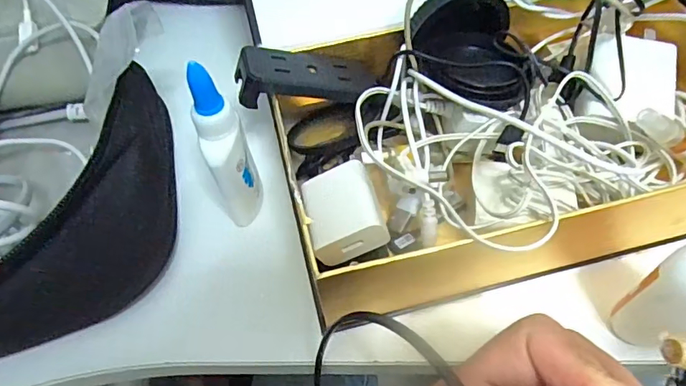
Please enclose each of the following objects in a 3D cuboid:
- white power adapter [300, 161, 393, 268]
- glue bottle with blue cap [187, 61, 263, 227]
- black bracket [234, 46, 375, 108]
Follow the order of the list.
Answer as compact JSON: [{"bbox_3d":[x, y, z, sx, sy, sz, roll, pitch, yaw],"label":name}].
[{"bbox_3d":[0.002,0.012,0.255,0.038,0.025,0.047,-27,55,6],"label":"white power adapter"},{"bbox_3d":[-0.059,-0.019,0.247,0.022,0.101,0.031,-20,55,-10],"label":"glue bottle with blue cap"},{"bbox_3d":[-0.020,-0.064,0.274,0.079,0.018,0.031,-4,51,-24],"label":"black bracket"}]

